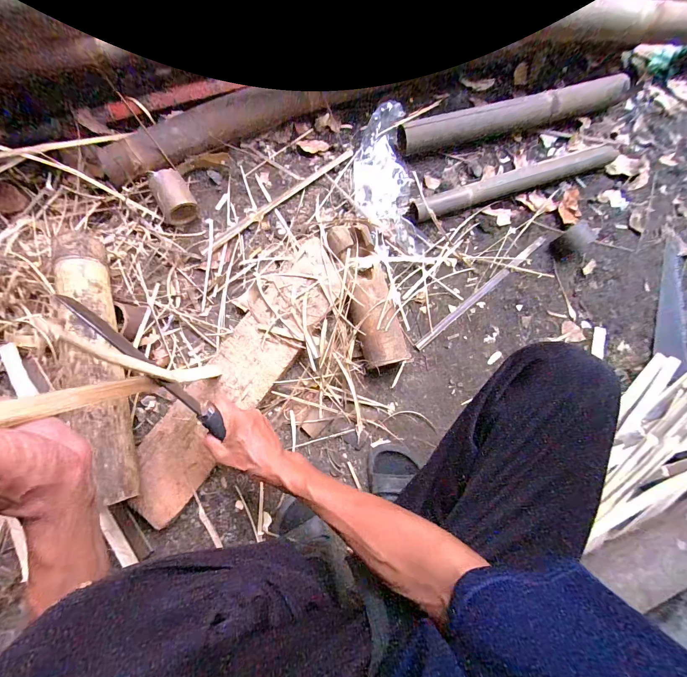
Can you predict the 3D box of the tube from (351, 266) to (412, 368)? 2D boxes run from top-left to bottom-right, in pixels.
[{"bbox_3d":[0.064,-0.039,0.618,0.094,0.072,0.186,-16,79,-7],"label":"tube"}]

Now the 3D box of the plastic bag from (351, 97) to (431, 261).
[{"bbox_3d":[0.091,-0.322,0.668,0.131,0.071,0.301,-13,83,-6],"label":"plastic bag"}]

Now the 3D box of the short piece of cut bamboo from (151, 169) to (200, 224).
[{"bbox_3d":[-0.339,-0.282,0.644,0.067,0.054,0.097,-27,85,-8],"label":"short piece of cut bamboo"}]

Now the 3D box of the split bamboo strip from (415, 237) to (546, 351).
[{"bbox_3d":[0.295,-0.103,0.685,0.377,0.012,0.020,-39,87,-9],"label":"split bamboo strip"}]

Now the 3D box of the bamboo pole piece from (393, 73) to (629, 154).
[{"bbox_3d":[0.386,-0.500,0.718,0.542,0.070,0.061,-14,83,-6],"label":"bamboo pole piece"}]

